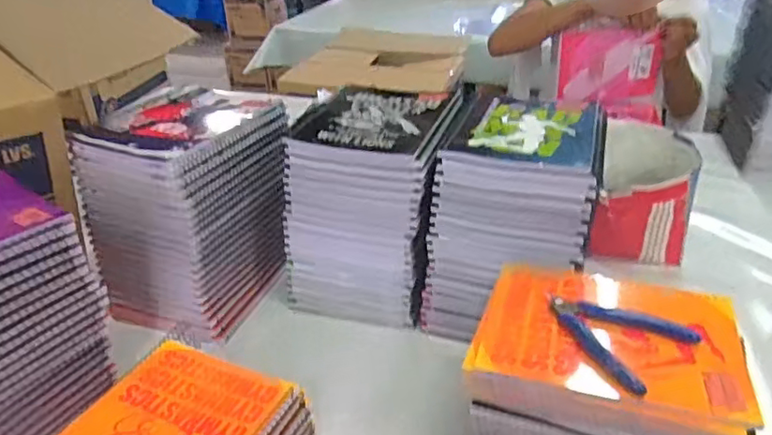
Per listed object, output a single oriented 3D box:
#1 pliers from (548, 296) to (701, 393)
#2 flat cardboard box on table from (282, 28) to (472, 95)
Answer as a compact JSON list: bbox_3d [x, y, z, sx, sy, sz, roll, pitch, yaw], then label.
[{"bbox_3d":[0.185,0.094,0.492,0.089,0.009,0.107,-24,37,-35],"label":"pliers"},{"bbox_3d":[0.007,-0.423,1.589,0.406,0.059,0.507,6,30,13],"label":"flat cardboard box on table"}]

